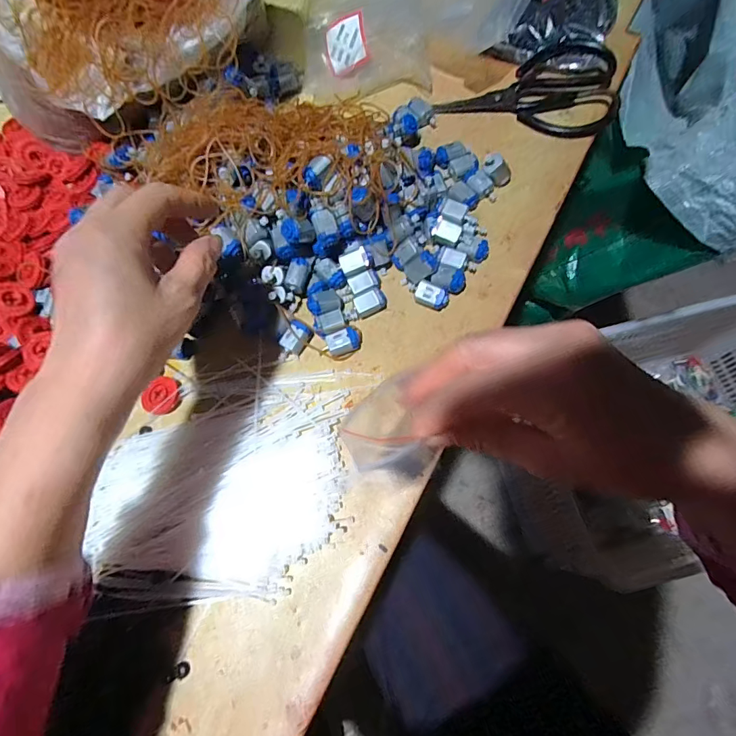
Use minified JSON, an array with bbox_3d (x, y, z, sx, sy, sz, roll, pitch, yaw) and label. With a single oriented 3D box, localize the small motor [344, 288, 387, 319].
[{"bbox_3d":[-0.002,-0.055,0.381,0.039,0.012,0.017,-23,70,-5],"label":"small motor"}]

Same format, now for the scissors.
[{"bbox_3d":[0.165,-0.289,0.438,0.172,0.029,0.094,10,71,6],"label":"scissors"}]

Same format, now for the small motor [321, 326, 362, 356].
[{"bbox_3d":[-0.021,-0.021,0.367,0.034,0.017,0.020,-23,70,-6],"label":"small motor"}]

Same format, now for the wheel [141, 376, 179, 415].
[{"bbox_3d":[-0.173,0.024,0.365,0.027,0.009,0.031,5,70,5],"label":"wheel"}]

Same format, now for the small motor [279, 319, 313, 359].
[{"bbox_3d":[-0.063,-0.023,0.371,0.020,0.014,0.034,28,74,12],"label":"small motor"}]

